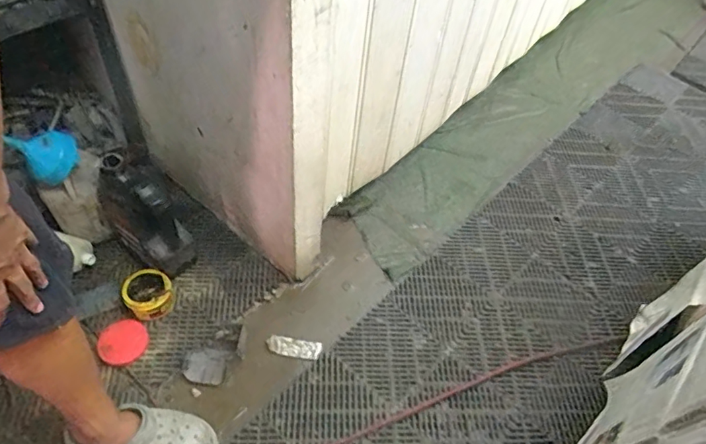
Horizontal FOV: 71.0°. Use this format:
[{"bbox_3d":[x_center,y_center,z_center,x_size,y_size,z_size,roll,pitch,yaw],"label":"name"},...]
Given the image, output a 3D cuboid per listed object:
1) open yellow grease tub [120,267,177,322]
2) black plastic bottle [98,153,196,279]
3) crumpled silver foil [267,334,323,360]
[{"bbox_3d":[-0.476,0.169,1.150,0.120,0.062,0.103,34,56,20],"label":"open yellow grease tub"},{"bbox_3d":[-0.478,-0.005,1.145,0.134,0.319,0.203,-36,63,-29],"label":"black plastic bottle"},{"bbox_3d":[-0.138,0.293,1.154,0.123,0.010,0.043,10,51,2],"label":"crumpled silver foil"}]

